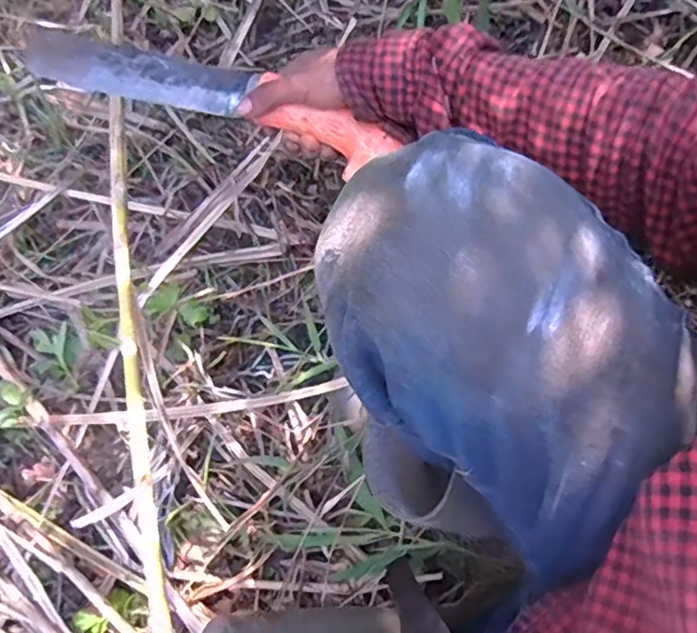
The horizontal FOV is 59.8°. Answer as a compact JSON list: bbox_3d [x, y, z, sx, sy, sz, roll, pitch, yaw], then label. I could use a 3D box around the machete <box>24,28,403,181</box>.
[{"bbox_3d":[-0.133,-0.189,0.504,0.377,0.018,0.050,22,77,21],"label":"machete"}]

